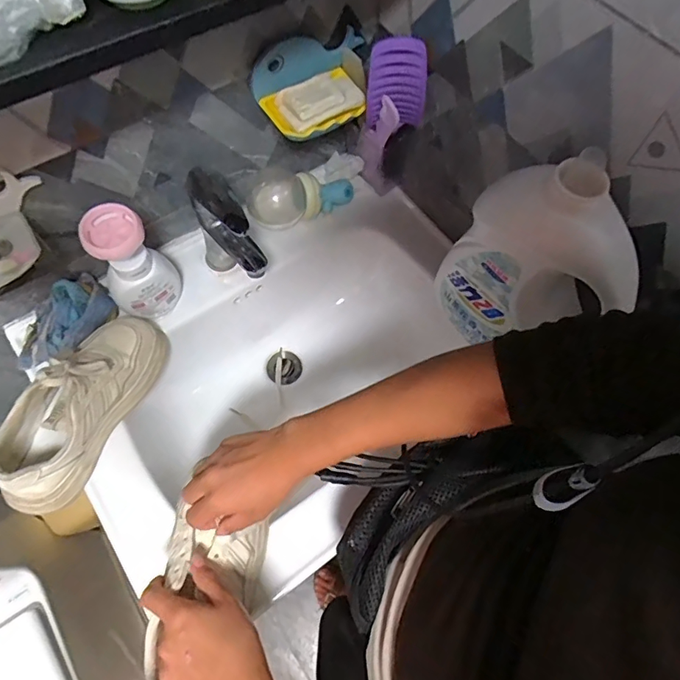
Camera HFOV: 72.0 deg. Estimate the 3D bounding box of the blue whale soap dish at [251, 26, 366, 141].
[{"bbox_3d":[-0.024,-0.313,0.575,0.149,0.064,0.082,-27,69,-15],"label":"blue whale soap dish"}]

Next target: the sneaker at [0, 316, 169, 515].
[{"bbox_3d":[-0.303,0.068,0.541,0.086,0.103,0.245,21,66,7],"label":"sneaker"}]

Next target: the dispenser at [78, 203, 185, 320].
[{"bbox_3d":[-0.253,-0.091,0.576,0.057,0.158,0.080,42,69,15],"label":"dispenser"}]

